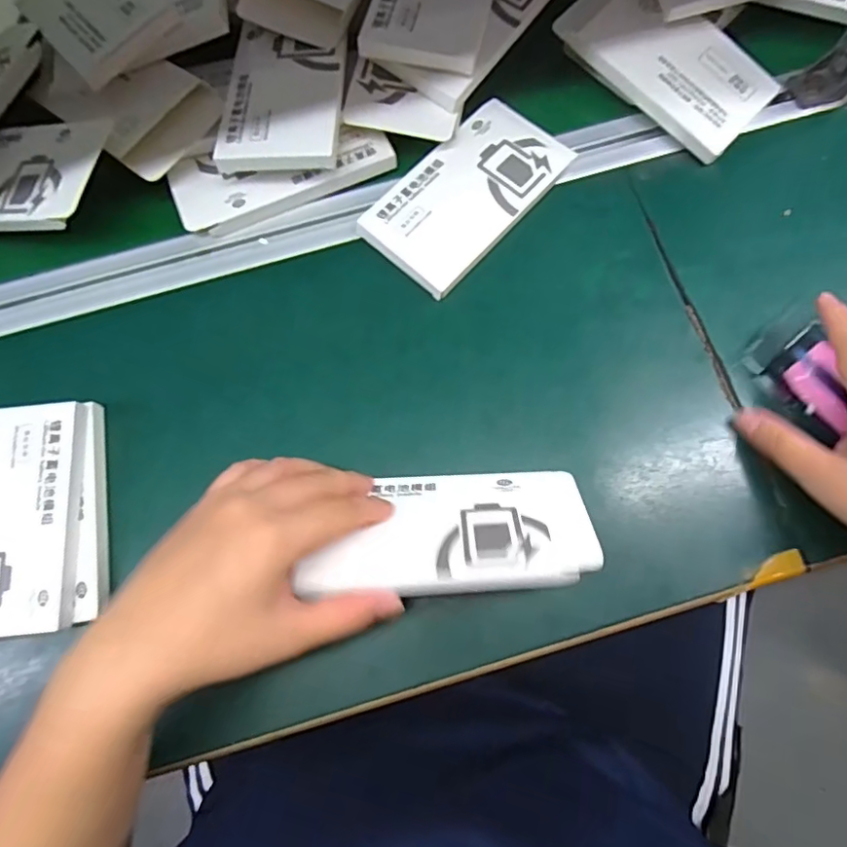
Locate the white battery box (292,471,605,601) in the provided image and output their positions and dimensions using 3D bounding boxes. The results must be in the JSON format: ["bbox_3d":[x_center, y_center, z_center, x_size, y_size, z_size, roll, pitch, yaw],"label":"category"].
[{"bbox_3d":[0.015,0.057,0.311,0.150,0.013,0.083,-4,34,-1],"label":"white battery box"}]

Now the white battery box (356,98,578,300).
[{"bbox_3d":[0.032,-0.165,0.401,0.081,0.014,0.149,42,79,12],"label":"white battery box"}]

